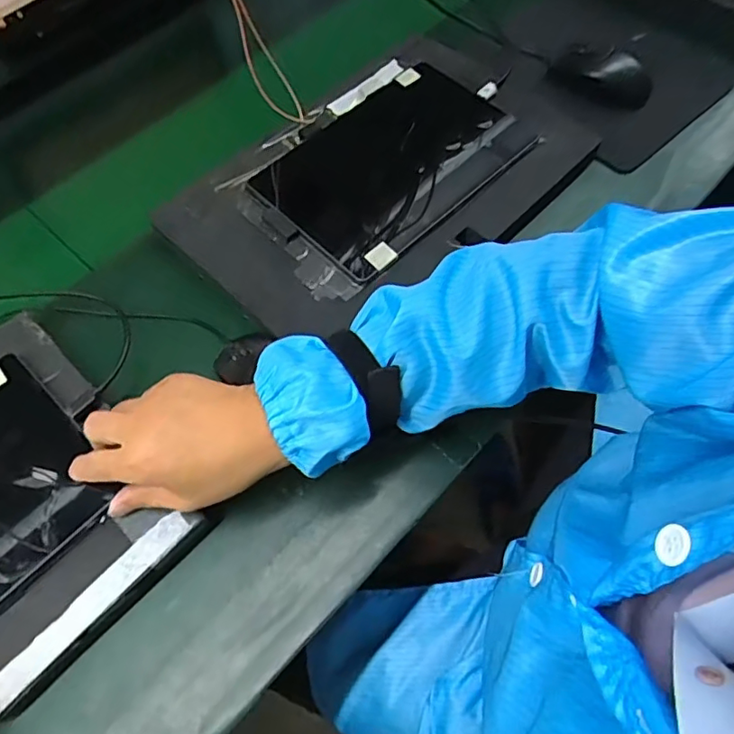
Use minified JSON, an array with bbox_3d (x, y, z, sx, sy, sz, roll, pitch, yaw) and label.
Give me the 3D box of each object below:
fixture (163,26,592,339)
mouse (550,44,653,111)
[{"bbox_3d":[0.020,-0.189,0.588,0.270,0.052,0.400,39,69,23],"label":"fixture"},{"bbox_3d":[0.277,-0.344,0.669,0.118,0.041,0.071,13,64,9],"label":"mouse"}]

